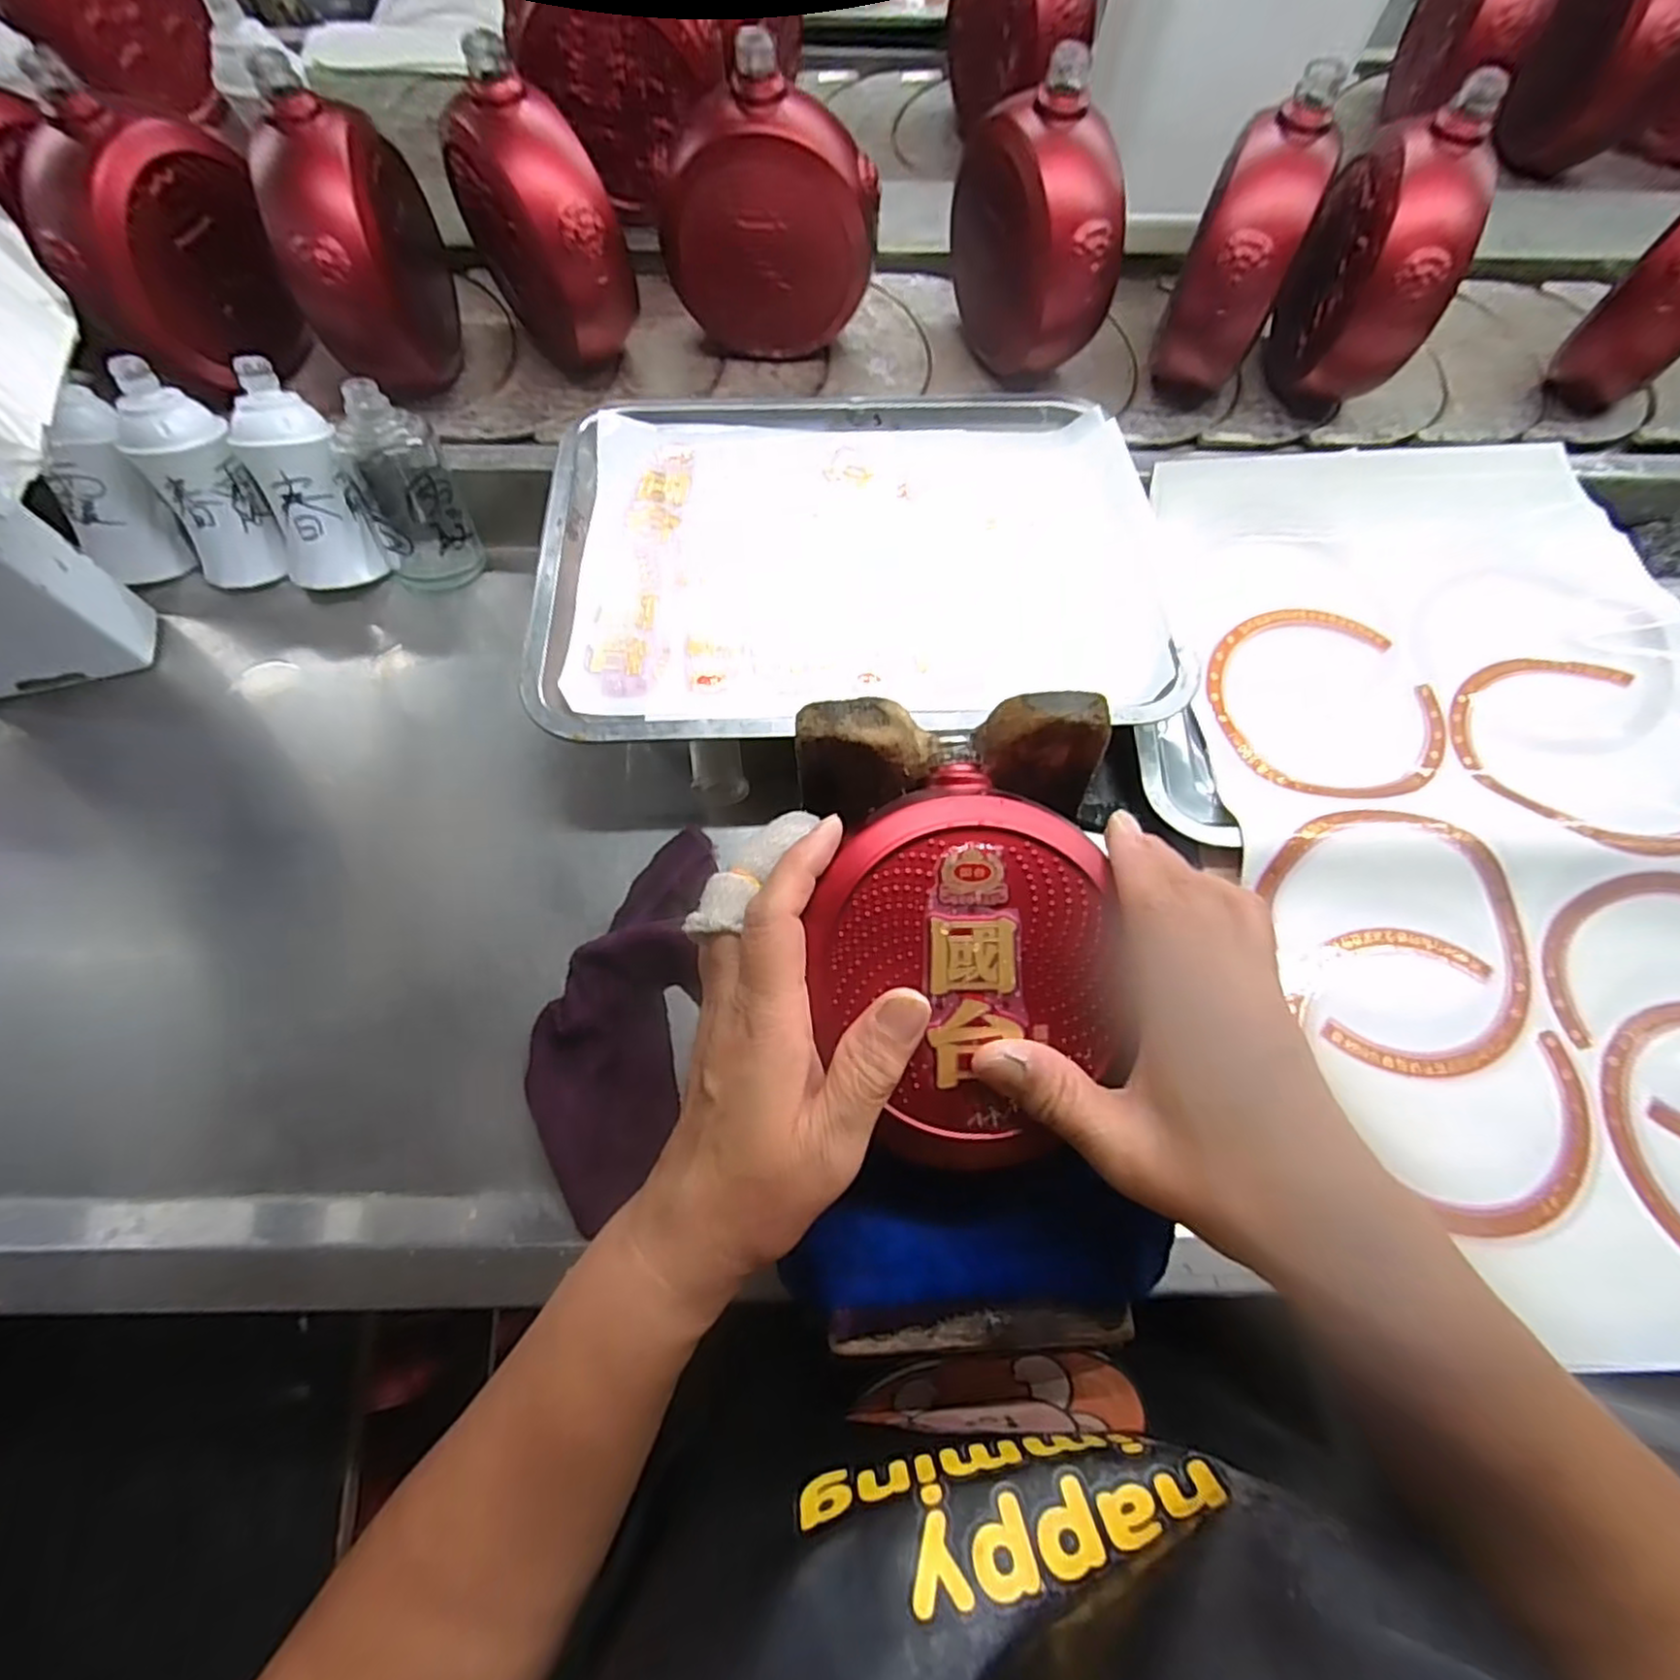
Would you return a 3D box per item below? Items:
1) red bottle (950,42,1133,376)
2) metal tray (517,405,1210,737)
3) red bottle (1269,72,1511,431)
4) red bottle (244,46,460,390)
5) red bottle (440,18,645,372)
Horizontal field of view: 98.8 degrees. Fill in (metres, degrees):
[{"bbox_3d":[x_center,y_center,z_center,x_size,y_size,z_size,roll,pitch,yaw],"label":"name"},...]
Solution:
[{"bbox_3d":[0.124,-0.386,0.467,0.062,0.146,0.133,-20,70,-8],"label":"red bottle"},{"bbox_3d":[0.006,-0.167,0.414,0.336,0.028,0.252,-3,65,0],"label":"metal tray"},{"bbox_3d":[0.341,-0.366,0.464,0.068,0.146,0.114,10,69,3],"label":"red bottle"},{"bbox_3d":[-0.296,-0.358,0.447,0.055,0.141,0.119,-2,69,-1],"label":"red bottle"},{"bbox_3d":[-0.187,-0.386,0.457,0.058,0.154,0.116,-37,74,-14],"label":"red bottle"}]

